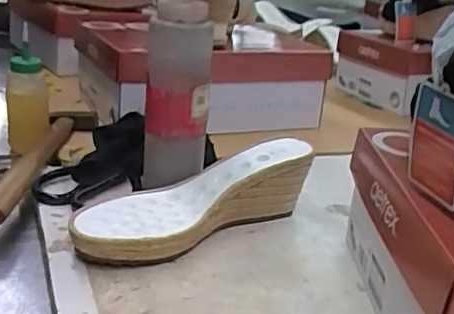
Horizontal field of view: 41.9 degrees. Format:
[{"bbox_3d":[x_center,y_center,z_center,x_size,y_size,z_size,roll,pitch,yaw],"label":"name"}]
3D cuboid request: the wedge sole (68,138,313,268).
[{"bbox_3d":[-0.032,0.033,0.518,0.221,0.065,0.081,-14,29,-39],"label":"wedge sole"}]

